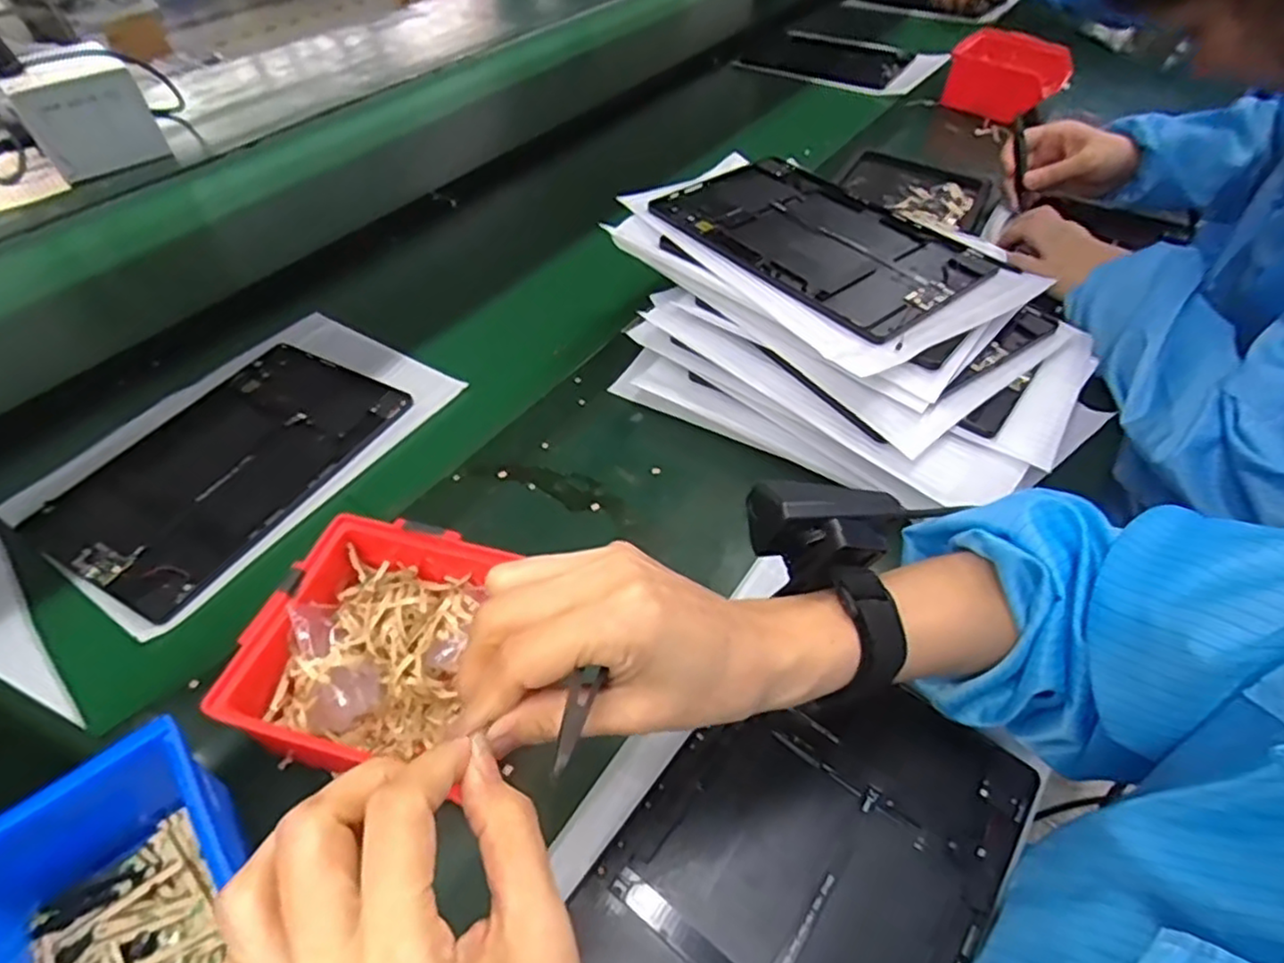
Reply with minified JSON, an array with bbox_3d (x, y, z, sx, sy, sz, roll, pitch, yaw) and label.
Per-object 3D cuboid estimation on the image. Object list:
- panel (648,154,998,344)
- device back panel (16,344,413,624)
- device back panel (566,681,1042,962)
[{"bbox_3d":[0.139,-0.199,0.548,0.160,0.007,0.246,-32,57,-26],"label":"panel"},{"bbox_3d":[-0.312,-0.017,0.516,0.161,0.005,0.233,22,54,21],"label":"device back panel"},{"bbox_3d":[0.074,0.188,0.325,0.151,0.010,0.229,30,57,26],"label":"device back panel"}]

